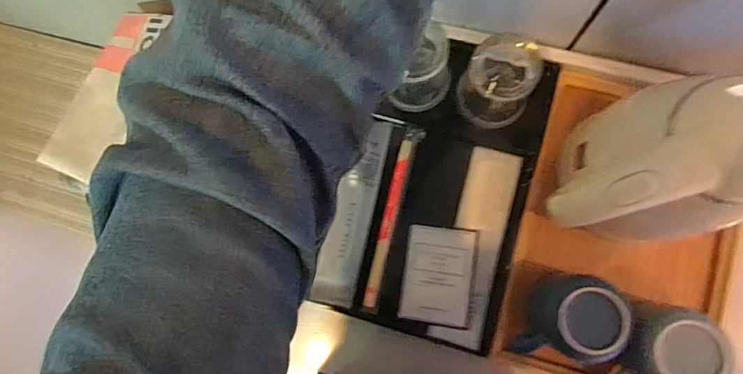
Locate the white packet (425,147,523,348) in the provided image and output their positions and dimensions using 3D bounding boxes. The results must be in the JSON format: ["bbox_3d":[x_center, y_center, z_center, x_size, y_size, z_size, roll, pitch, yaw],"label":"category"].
[{"bbox_3d":[0.115,0.064,0.511,0.055,0.006,0.216,15,83,7],"label":"white packet"}]

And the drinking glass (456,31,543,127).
[{"bbox_3d":[0.132,-0.107,0.486,0.071,0.102,0.069,-1,81,5],"label":"drinking glass"}]

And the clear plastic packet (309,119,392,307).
[{"bbox_3d":[-0.022,0.027,0.529,0.047,0.014,0.209,12,83,7],"label":"clear plastic packet"}]

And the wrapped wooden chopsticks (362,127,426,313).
[{"bbox_3d":[0.022,0.034,0.528,0.023,0.004,0.211,15,83,7],"label":"wrapped wooden chopsticks"}]

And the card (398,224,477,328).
[{"bbox_3d":[0.073,0.096,0.512,0.072,0.008,0.103,9,82,6],"label":"card"}]

